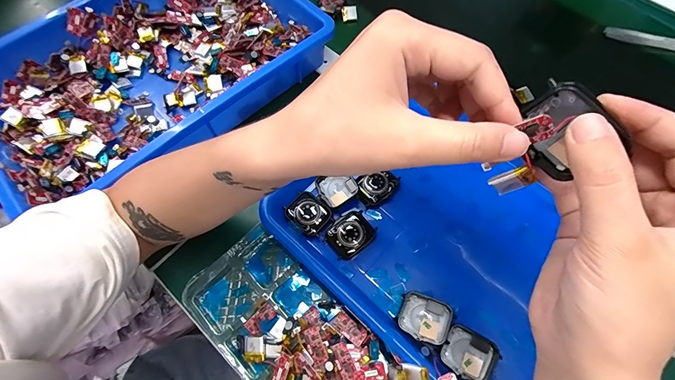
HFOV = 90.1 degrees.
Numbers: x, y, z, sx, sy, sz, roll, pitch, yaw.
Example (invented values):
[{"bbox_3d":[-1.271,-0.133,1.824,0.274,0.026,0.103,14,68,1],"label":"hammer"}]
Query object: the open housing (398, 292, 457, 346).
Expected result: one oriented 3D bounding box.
[{"bbox_3d":[0.077,0.112,0.293,0.042,0.014,0.036,21,67,8],"label":"open housing"}]

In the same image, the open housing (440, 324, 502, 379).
[{"bbox_3d":[0.111,0.138,0.283,0.042,0.010,0.037,29,69,12],"label":"open housing"}]

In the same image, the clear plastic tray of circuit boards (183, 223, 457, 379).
[{"bbox_3d":[-0.016,0.141,0.284,0.262,0.053,0.115,40,71,16],"label":"clear plastic tray of circuit boards"}]

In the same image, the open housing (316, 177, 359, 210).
[{"bbox_3d":[-0.001,-0.001,0.343,0.035,0.013,0.038,-35,71,-15],"label":"open housing"}]

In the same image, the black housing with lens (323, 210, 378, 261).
[{"bbox_3d":[0.013,0.043,0.324,0.044,0.009,0.035,-34,71,-15],"label":"black housing with lens"}]

